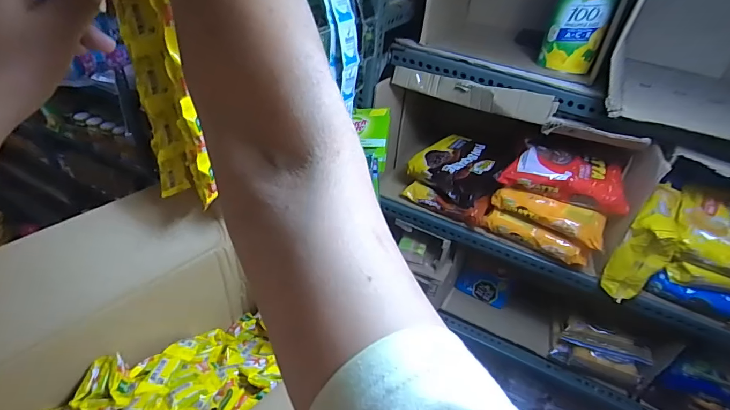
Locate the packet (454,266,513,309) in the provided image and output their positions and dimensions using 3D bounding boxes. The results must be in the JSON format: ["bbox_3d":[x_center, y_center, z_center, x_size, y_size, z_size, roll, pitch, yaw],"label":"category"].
[{"bbox_3d":[0.354,0.229,1.190,0.146,0.105,0.046,20,40,18],"label":"packet"}]

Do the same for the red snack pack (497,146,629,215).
[{"bbox_3d":[0.395,-0.057,0.793,0.217,0.064,0.098,20,40,17],"label":"red snack pack"}]

